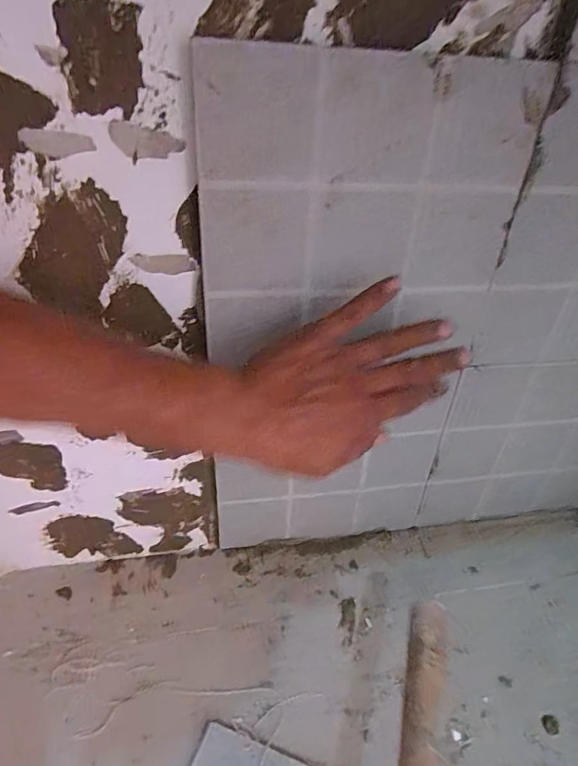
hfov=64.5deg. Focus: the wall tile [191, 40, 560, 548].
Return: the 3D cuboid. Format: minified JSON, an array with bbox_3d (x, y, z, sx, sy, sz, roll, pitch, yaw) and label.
[{"bbox_3d":[0.053,-0.008,0.437,0.250,0.495,0.015,-3,36,-9],"label":"wall tile"}]

